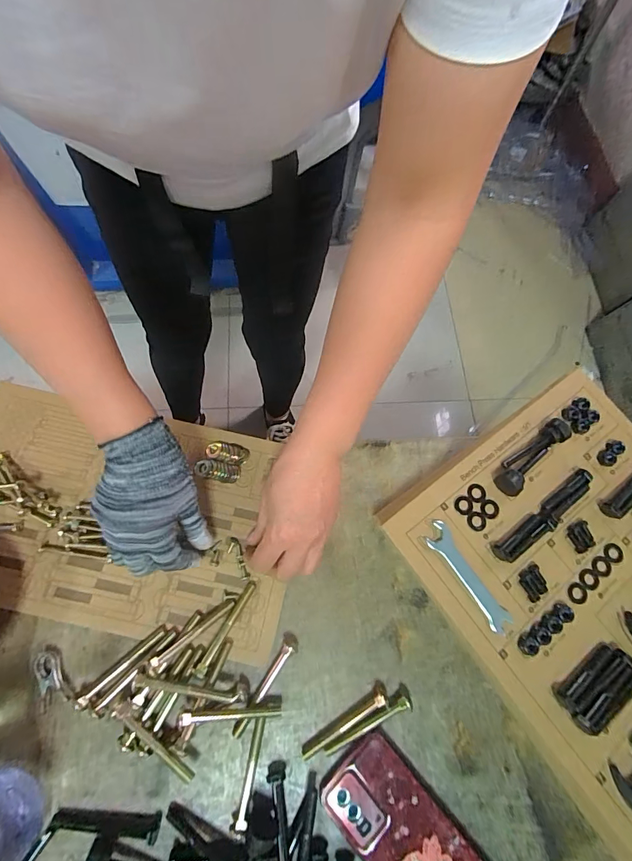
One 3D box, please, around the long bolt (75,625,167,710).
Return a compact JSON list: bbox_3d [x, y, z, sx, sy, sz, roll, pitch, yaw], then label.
[{"bbox_3d":[-0.187,0.229,0.372,0.096,0.013,0.009,-41,78,-16],"label":"long bolt"}]

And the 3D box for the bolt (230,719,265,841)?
[{"bbox_3d":[-0.061,0.320,0.354,0.013,0.016,0.089,12,70,1],"label":"bolt"}]

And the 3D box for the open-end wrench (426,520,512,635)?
[{"bbox_3d":[0.150,0.144,0.380,0.027,0.007,0.113,-31,75,-14],"label":"open-end wrench"}]

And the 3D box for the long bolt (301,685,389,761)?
[{"bbox_3d":[0.029,0.287,0.372,0.097,0.016,0.016,-31,75,-14],"label":"long bolt"}]

